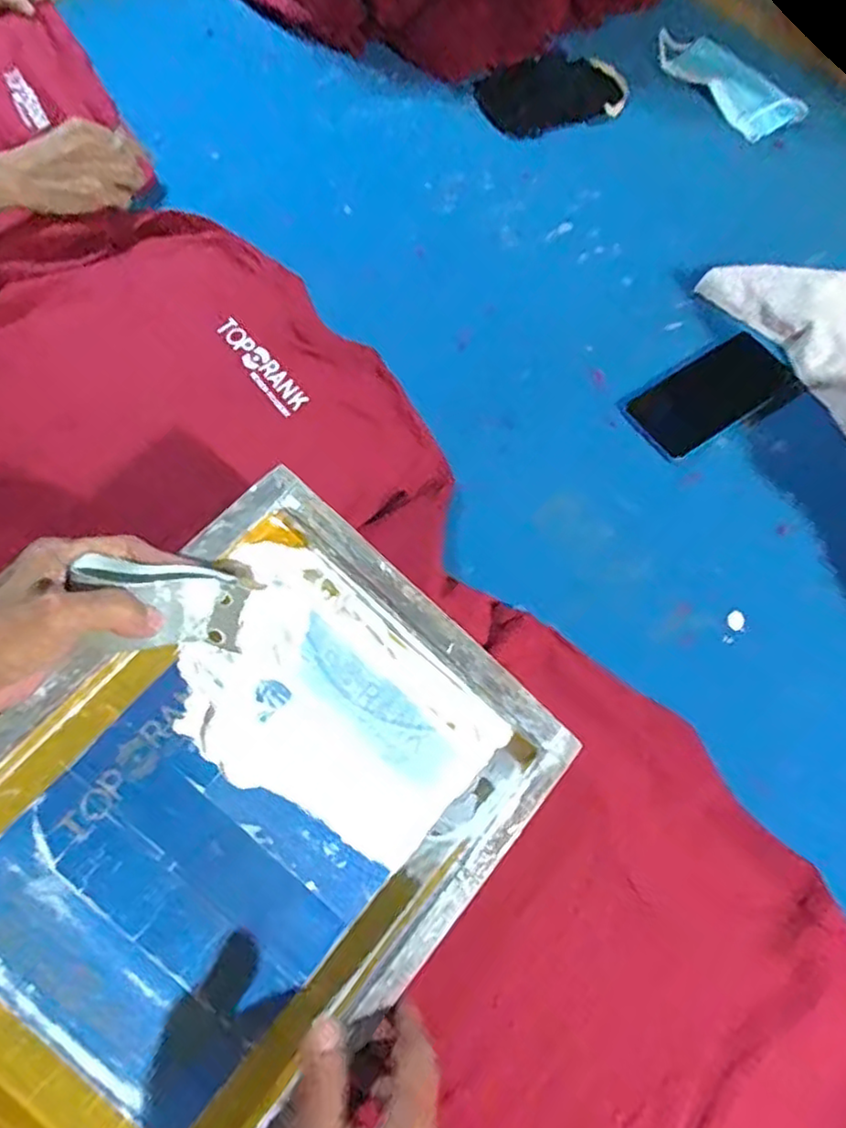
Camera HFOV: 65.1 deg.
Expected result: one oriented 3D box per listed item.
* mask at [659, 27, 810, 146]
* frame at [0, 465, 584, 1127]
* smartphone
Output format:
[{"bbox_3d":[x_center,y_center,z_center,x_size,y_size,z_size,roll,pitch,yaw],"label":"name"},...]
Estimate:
[{"bbox_3d":[0.376,-0.598,0.814,0.096,0.030,0.209,-32,71,-15],"label":"mask"},{"bbox_3d":[-0.125,0.172,0.425,0.285,0.044,0.391,43,72,0],"label":"frame"},{"bbox_3d":[0.273,-0.163,0.632,0.160,0.007,0.075,-33,71,-15],"label":"smartphone"}]

